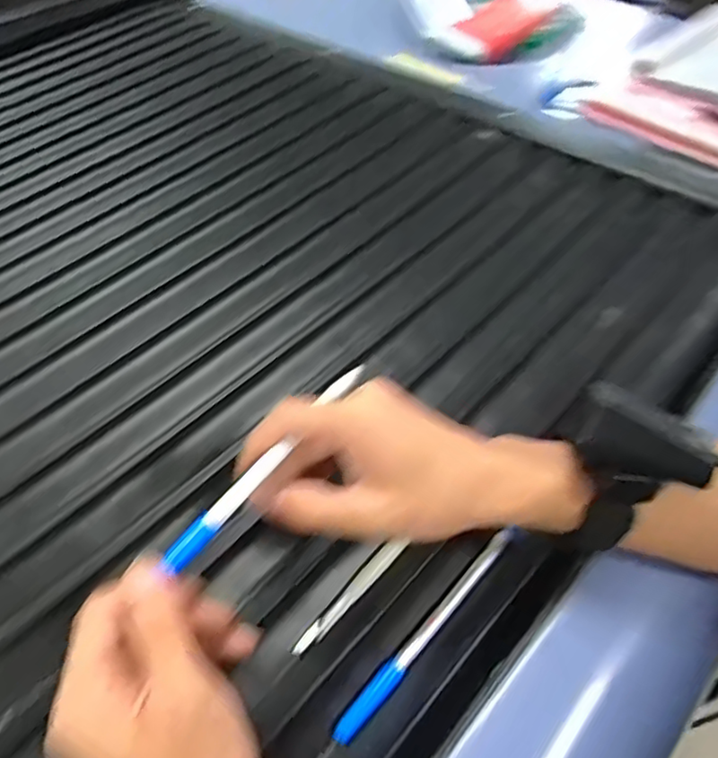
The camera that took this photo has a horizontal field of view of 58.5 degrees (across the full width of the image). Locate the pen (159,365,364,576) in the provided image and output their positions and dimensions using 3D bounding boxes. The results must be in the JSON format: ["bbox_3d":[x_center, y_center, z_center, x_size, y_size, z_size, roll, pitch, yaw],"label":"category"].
[{"bbox_3d":[-0.043,0.037,0.330,0.013,0.008,0.152,26,52,22],"label":"pen"}]

